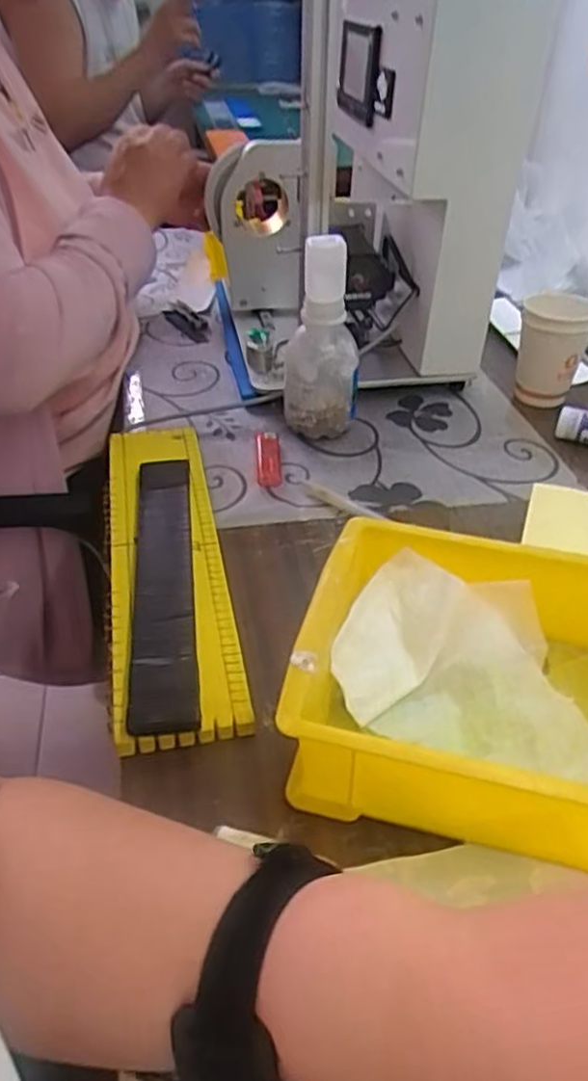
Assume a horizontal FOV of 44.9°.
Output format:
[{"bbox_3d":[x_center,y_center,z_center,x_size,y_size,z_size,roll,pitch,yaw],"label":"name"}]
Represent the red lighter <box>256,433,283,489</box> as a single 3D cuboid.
[{"bbox_3d":[-0.023,-0.074,0.649,0.022,0.009,0.082,-2,38,-4],"label":"red lighter"}]

